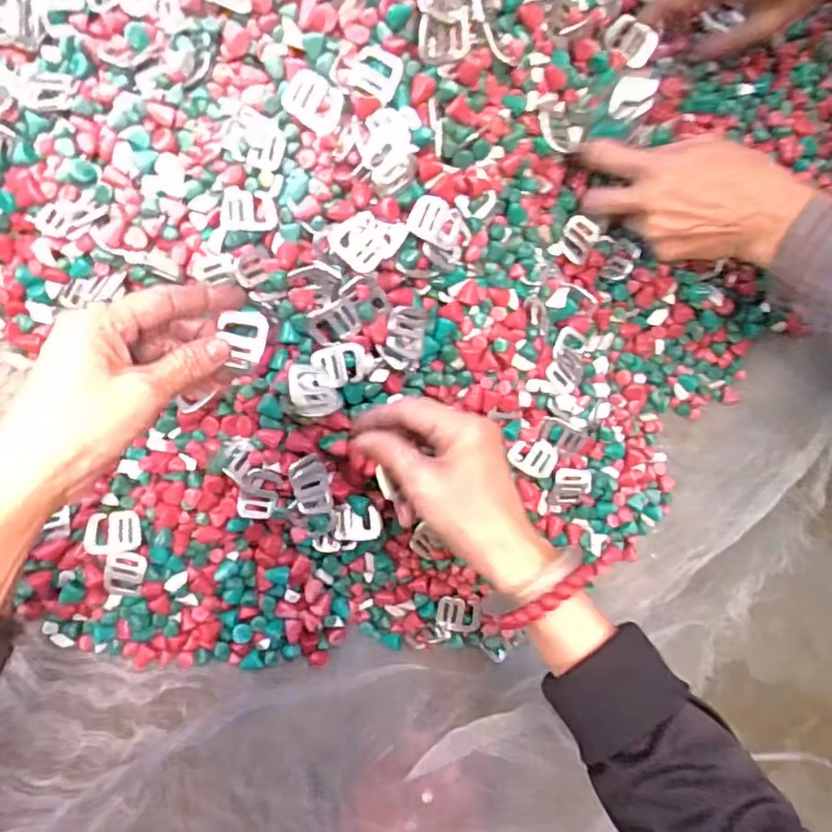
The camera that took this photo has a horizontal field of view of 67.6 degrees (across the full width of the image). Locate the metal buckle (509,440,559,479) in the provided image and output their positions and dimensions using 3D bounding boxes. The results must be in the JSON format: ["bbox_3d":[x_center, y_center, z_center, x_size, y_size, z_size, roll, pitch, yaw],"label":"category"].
[{"bbox_3d":[0.087,0.030,0.460,0.034,0.005,0.026,21,89,7],"label":"metal buckle"}]

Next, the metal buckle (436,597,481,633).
[{"bbox_3d":[0.032,0.148,0.465,0.032,0.004,0.024,11,84,-7],"label":"metal buckle"}]

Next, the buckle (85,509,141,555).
[{"bbox_3d":[-0.195,0.075,0.400,0.033,0.004,0.026,-7,94,-9],"label":"buckle"}]

